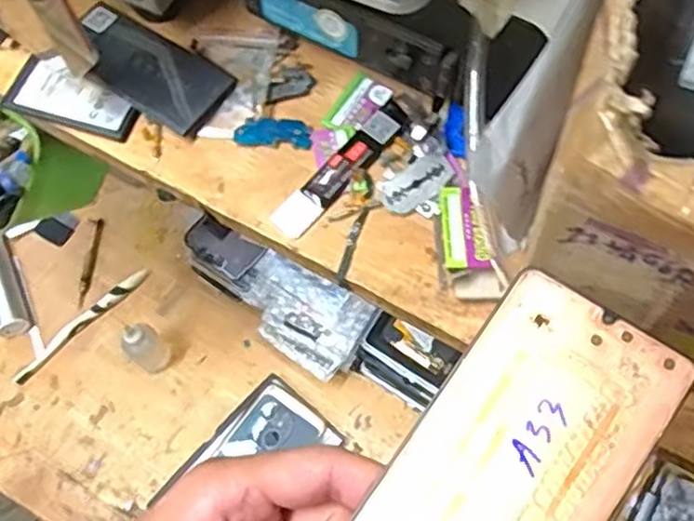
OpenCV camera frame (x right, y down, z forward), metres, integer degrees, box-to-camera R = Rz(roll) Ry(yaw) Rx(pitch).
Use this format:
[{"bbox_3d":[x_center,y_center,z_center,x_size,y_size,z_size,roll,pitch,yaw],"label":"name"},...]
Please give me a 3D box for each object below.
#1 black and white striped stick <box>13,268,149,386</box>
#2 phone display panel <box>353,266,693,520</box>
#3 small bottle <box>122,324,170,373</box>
[{"bbox_3d":[-0.290,0.069,0.794,0.175,0.007,0.019,-43,72,-15],"label":"black and white striped stick"},{"bbox_3d":[0.051,0.081,0.247,0.069,0.005,0.152,30,80,14],"label":"phone display panel"},{"bbox_3d":[-0.205,0.089,0.739,0.029,0.086,0.035,41,74,17],"label":"small bottle"}]

